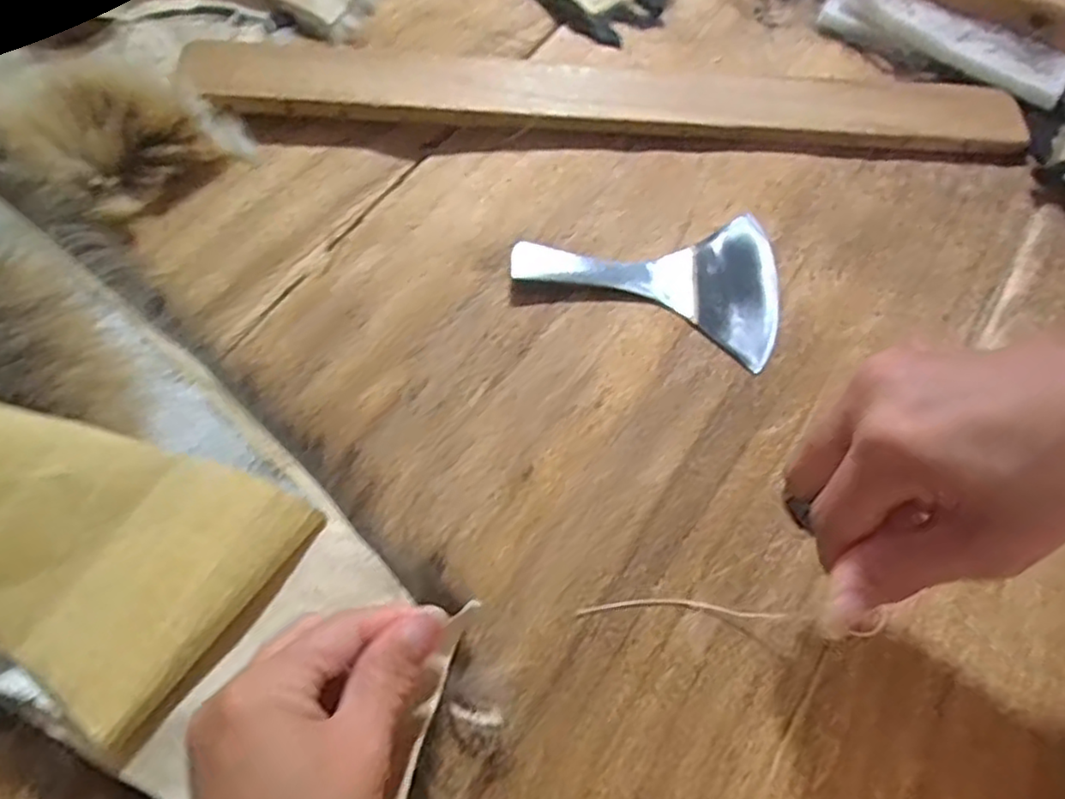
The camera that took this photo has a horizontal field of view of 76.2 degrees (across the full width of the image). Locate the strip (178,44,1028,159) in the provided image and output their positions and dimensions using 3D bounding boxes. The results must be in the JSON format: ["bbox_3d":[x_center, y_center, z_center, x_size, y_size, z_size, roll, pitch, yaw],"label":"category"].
[{"bbox_3d":[0.043,-0.179,0.408,0.483,0.019,0.050,4,65,-1],"label":"strip"}]

